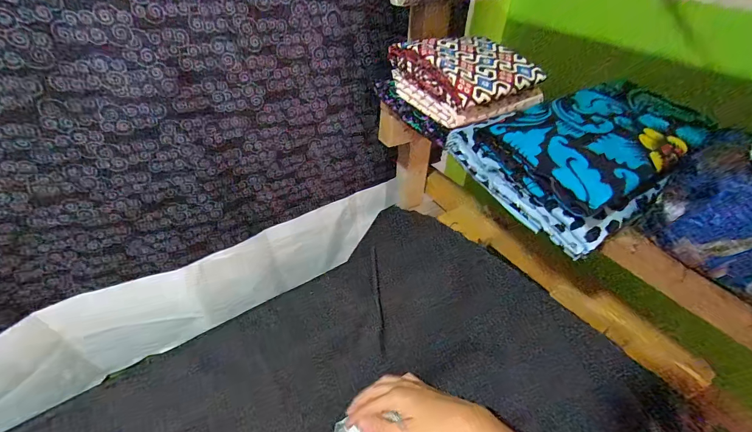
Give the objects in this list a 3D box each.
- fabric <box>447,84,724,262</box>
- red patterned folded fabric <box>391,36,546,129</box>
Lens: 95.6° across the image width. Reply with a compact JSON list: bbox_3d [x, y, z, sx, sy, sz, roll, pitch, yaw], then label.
[{"bbox_3d":[0.246,-0.077,0.409,0.246,0.084,0.190,-19,46,-24],"label":"fabric"},{"bbox_3d":[0.130,-0.205,0.497,0.160,0.069,0.152,-23,47,-26],"label":"red patterned folded fabric"}]

